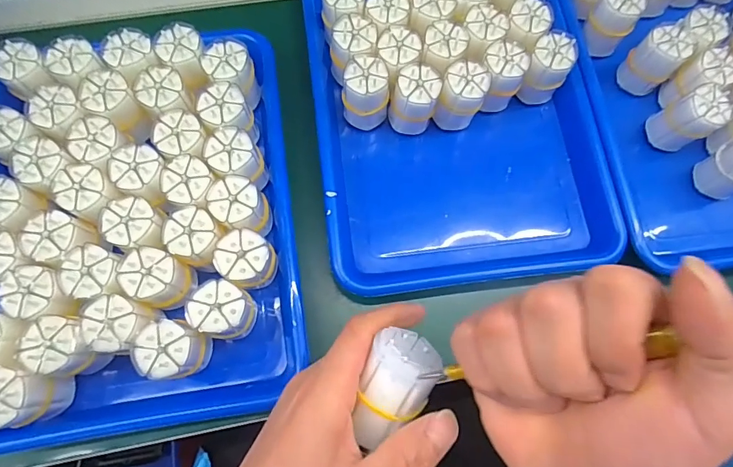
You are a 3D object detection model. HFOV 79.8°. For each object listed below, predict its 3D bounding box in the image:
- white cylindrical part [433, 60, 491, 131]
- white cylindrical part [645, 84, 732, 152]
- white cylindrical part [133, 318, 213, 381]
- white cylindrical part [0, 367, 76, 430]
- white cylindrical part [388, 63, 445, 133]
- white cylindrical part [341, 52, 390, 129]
[{"bbox_3d":[0.083,-0.121,0.388,0.037,0.057,0.037,0,74,1],"label":"white cylindrical part"},{"bbox_3d":[0.284,-0.100,0.393,0.034,0.064,0.040,-31,76,-7],"label":"white cylindrical part"},{"bbox_3d":[-0.138,0.086,0.322,0.039,0.066,0.038,1,73,-2],"label":"white cylindrical part"},{"bbox_3d":[-0.236,0.114,0.308,0.037,0.065,0.036,0,74,1],"label":"white cylindrical part"},{"bbox_3d":[0.042,-0.117,0.388,0.039,0.057,0.037,0,74,1],"label":"white cylindrical part"},{"bbox_3d":[-0.001,-0.121,0.385,0.038,0.058,0.036,0,74,1],"label":"white cylindrical part"}]

